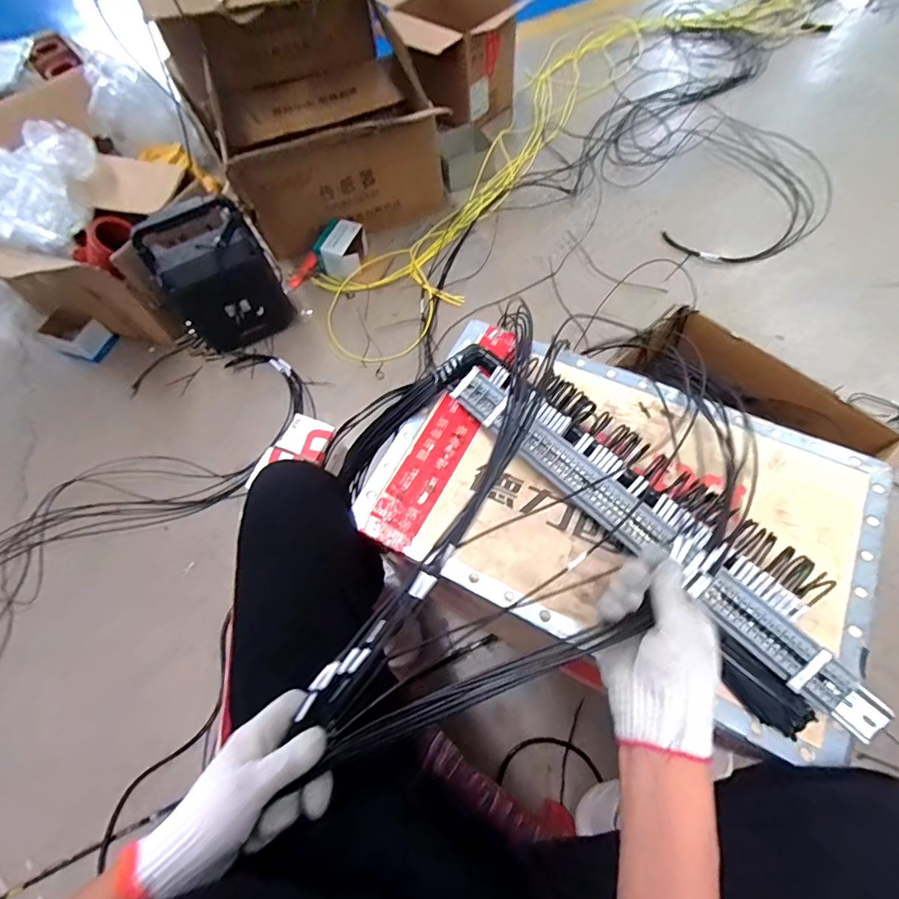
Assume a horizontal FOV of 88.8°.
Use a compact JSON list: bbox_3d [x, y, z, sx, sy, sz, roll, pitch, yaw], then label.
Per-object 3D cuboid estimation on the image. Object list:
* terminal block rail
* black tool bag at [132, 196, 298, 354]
[{"bbox_3d":[0.183,0.080,0.457,0.053,0.057,0.494,-41,69,-18],"label":"terminal block rail"},{"bbox_3d":[-0.509,-0.373,1.028,0.222,0.305,0.117,-36,66,-15],"label":"black tool bag"}]

